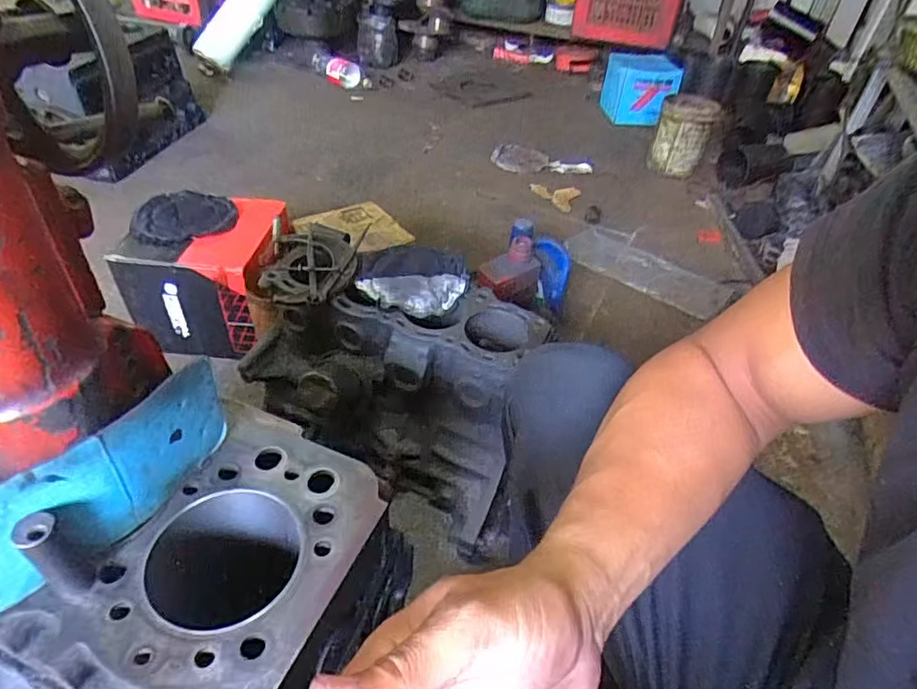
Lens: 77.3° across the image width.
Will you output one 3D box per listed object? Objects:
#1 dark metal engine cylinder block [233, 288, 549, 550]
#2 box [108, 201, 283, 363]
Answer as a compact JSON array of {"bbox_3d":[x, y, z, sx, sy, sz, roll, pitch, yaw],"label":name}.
[{"bbox_3d":[-0.098,0.063,0.860,0.393,0.272,0.218,21,44,16],"label":"dark metal engine cylinder block"},{"bbox_3d":[-0.442,-0.126,1.085,0.249,0.219,0.259,13,42,8],"label":"box"}]

